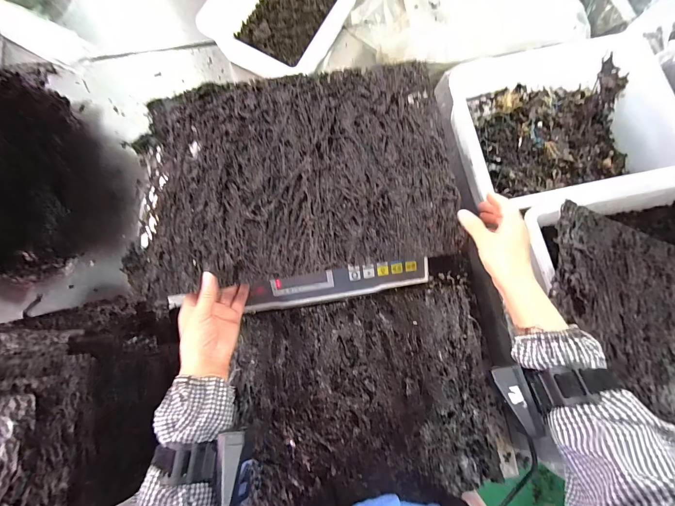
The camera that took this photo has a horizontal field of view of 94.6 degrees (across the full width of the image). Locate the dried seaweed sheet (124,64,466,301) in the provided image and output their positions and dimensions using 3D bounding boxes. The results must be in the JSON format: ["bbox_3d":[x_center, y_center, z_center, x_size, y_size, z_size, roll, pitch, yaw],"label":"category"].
[{"bbox_3d":[-0.062,-0.121,0.449,0.437,0.017,0.305,-8,77,-2],"label":"dried seaweed sheet"}]

